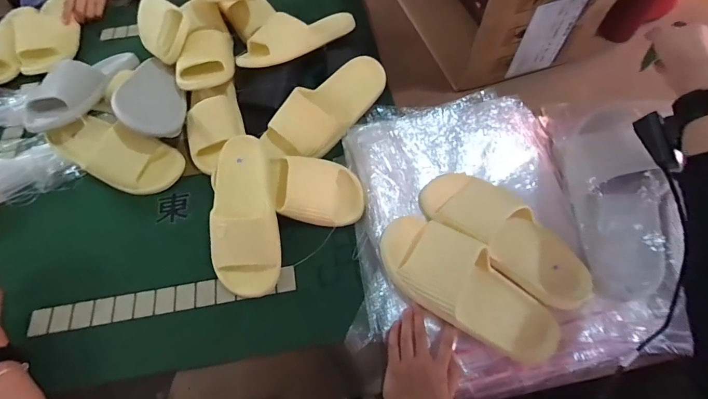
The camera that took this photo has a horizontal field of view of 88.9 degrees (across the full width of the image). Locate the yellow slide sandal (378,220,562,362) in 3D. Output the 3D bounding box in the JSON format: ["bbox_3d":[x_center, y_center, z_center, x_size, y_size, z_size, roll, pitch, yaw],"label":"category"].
[{"bbox_3d":[0.157,0.120,0.516,0.265,0.066,0.112,29,67,15],"label":"yellow slide sandal"}]

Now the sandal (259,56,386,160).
[{"bbox_3d":[-0.052,-0.157,0.664,0.265,0.071,0.112,-38,98,-9],"label":"sandal"}]

